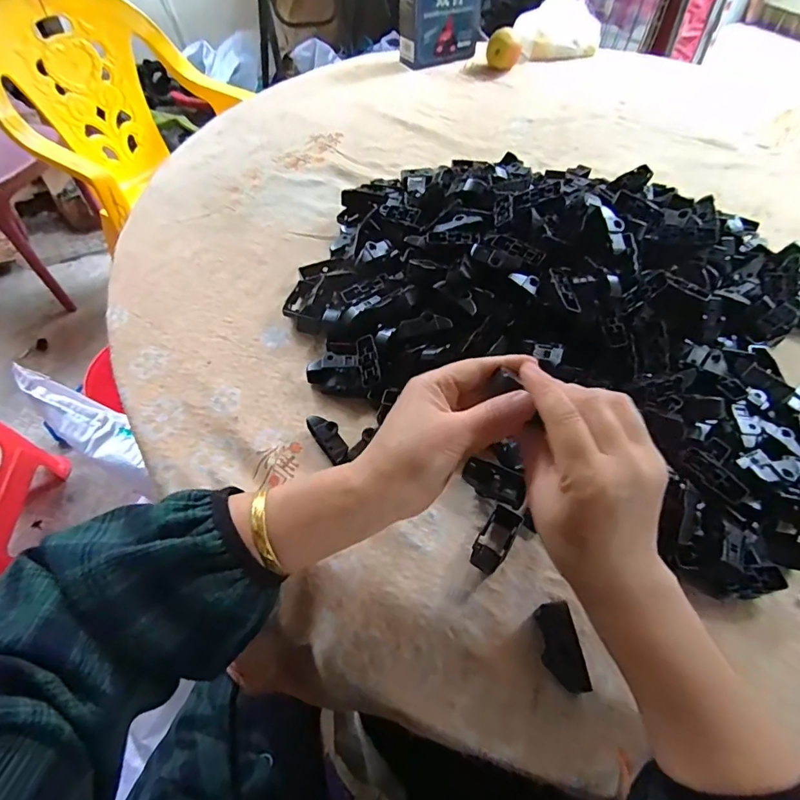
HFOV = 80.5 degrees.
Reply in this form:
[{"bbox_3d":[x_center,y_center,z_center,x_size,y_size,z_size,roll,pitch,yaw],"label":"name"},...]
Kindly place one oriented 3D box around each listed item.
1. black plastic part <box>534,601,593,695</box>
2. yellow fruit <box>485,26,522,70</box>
[{"bbox_3d":[0.099,0.153,0.292,0.016,0.023,0.049,-4,52,-6],"label":"black plastic part"},{"bbox_3d":[0.185,-0.624,0.839,0.058,0.050,0.047,12,52,7],"label":"yellow fruit"}]

